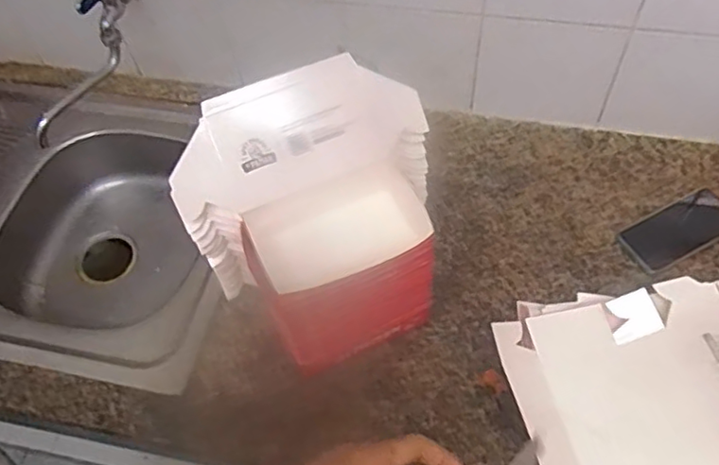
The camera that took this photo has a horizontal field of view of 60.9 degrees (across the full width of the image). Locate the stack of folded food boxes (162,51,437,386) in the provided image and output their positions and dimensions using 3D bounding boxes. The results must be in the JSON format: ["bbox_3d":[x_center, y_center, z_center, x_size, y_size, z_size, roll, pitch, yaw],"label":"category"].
[{"bbox_3d":[-0.038,-0.009,0.722,0.280,0.284,0.207,-26,59,-12],"label":"stack of folded food boxes"}]

